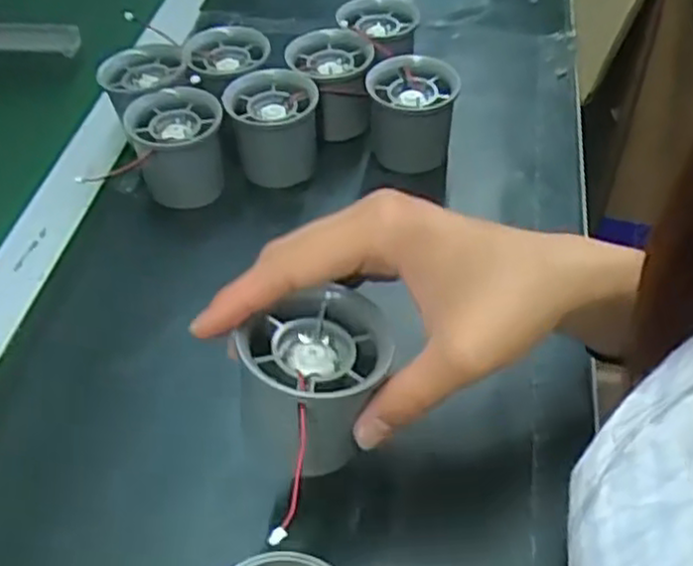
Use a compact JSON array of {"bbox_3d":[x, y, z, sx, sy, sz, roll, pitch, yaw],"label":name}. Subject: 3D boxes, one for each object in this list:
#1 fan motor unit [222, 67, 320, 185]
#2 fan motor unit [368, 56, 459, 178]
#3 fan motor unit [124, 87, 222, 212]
[{"bbox_3d":[-0.044,-0.092,0.453,0.053,0.053,0.054,-11,49,-6],"label":"fan motor unit"},{"bbox_3d":[0.041,-0.105,0.461,0.051,0.053,0.053,6,50,8],"label":"fan motor unit"},{"bbox_3d":[-0.099,-0.080,0.442,0.053,0.052,0.053,-8,49,-3],"label":"fan motor unit"}]

